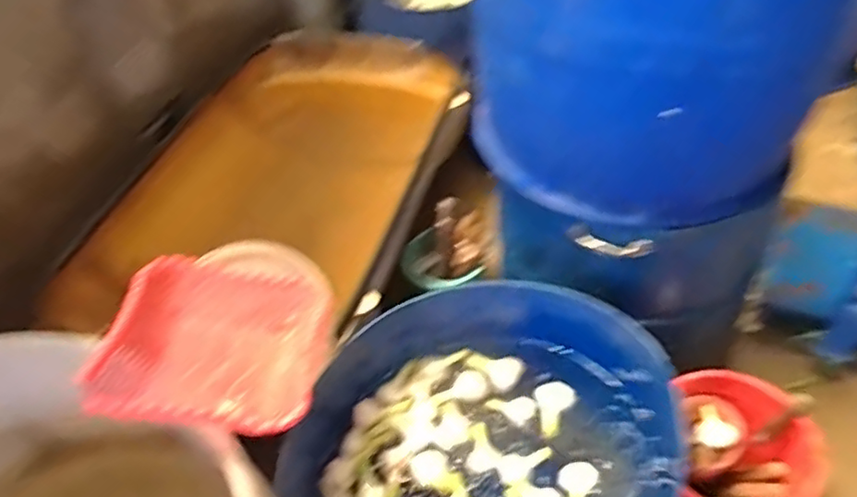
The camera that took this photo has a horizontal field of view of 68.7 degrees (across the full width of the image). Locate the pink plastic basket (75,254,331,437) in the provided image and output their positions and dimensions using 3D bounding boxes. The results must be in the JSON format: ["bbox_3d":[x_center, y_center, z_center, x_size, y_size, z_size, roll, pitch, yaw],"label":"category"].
[{"bbox_3d":[-0.278,0.137,0.851,0.267,0.124,0.267,0,45,6],"label":"pink plastic basket"}]

